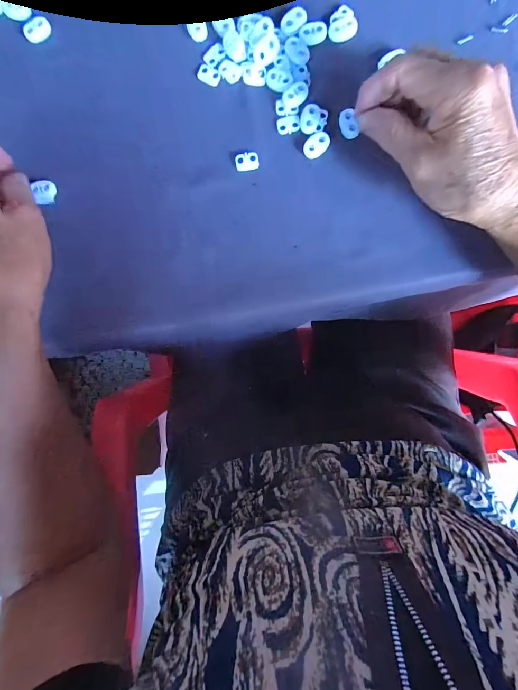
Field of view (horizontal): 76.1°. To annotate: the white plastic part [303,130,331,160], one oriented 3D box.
[{"bbox_3d":[0.047,-0.162,0.267,0.022,0.004,0.016,-34,90,4],"label":"white plastic part"}]

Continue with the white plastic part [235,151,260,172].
[{"bbox_3d":[-0.009,-0.151,0.273,0.020,0.004,0.013,-8,91,4],"label":"white plastic part"}]

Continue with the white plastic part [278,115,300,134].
[{"bbox_3d":[0.024,-0.180,0.269,0.018,0.004,0.014,-7,91,4],"label":"white plastic part"}]

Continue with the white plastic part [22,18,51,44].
[{"bbox_3d":[-0.186,-0.264,0.277,0.014,0.007,0.023,44,94,1],"label":"white plastic part"}]

